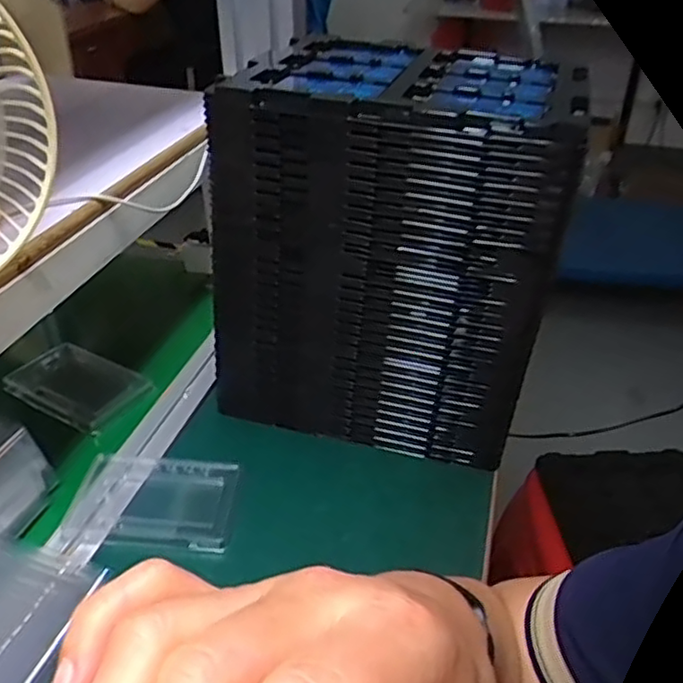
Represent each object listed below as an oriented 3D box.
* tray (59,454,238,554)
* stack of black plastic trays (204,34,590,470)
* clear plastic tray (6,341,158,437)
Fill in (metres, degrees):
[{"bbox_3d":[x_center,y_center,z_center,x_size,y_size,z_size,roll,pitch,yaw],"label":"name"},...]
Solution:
[{"bbox_3d":[-0.158,0.135,0.550,0.134,0.014,0.087,3,35,4],"label":"tray"},{"bbox_3d":[0.048,-0.090,0.611,0.282,0.311,0.211,10,36,14],"label":"stack of black plastic trays"},{"bbox_3d":[-0.270,0.044,0.660,0.127,0.022,0.085,17,39,22],"label":"clear plastic tray"}]

